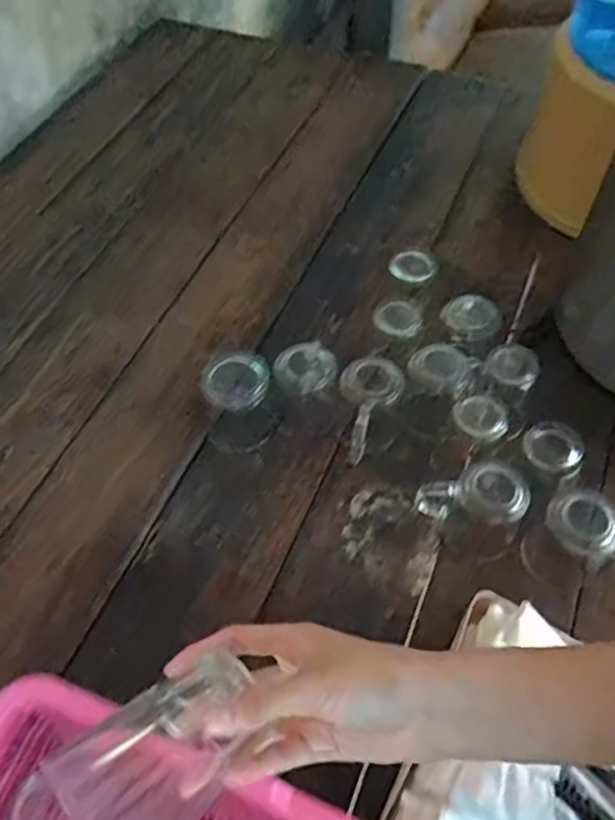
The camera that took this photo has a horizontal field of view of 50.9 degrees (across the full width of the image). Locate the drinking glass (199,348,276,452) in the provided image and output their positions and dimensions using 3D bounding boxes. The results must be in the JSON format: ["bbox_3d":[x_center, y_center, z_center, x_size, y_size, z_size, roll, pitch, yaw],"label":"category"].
[{"bbox_3d":[-0.072,-0.007,0.673,0.069,0.085,0.074,-4,56,-2],"label":"drinking glass"}]

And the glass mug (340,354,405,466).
[{"bbox_3d":[0.063,0.002,0.668,0.061,0.094,0.096,8,56,6],"label":"glass mug"}]

